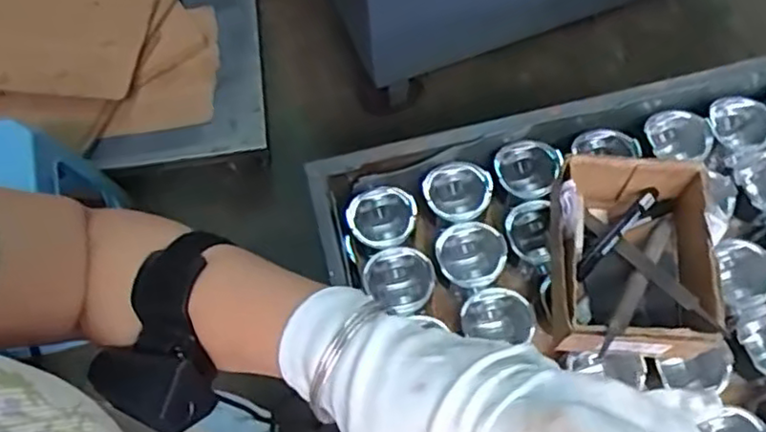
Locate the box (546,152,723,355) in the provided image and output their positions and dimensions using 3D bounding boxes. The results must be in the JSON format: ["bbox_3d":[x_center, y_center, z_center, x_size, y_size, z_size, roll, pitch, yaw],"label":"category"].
[{"bbox_3d":[0.266,0.053,0.742,0.155,0.127,0.200,5,68,4],"label":"box"}]

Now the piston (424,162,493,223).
[{"bbox_3d":[0.095,-0.023,0.857,0.082,0.071,0.076,-1,68,1],"label":"piston"}]

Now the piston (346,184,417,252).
[{"bbox_3d":[0.000,0.008,0.850,0.085,0.062,0.080,-12,68,-3],"label":"piston"}]

